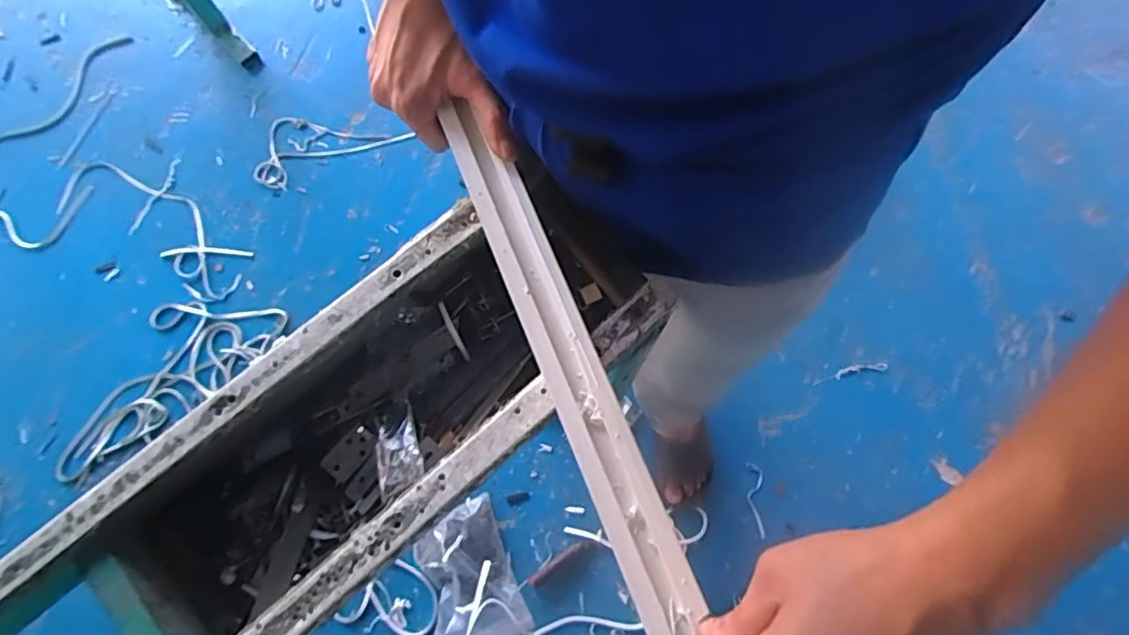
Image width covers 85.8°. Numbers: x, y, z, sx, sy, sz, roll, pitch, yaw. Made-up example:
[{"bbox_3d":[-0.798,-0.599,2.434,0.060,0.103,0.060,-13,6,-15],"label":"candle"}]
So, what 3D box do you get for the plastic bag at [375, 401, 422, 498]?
[{"bbox_3d":[-0.121,0.098,0.441,0.033,0.022,0.056,-15,76,-3],"label":"plastic bag"}]

